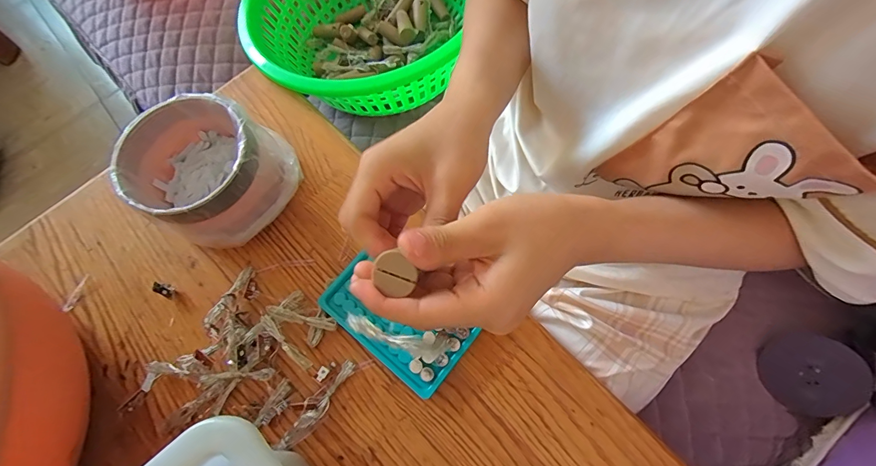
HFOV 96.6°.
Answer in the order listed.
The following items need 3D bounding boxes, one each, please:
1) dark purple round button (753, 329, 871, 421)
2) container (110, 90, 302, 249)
[{"bbox_3d":[0.379,0.143,0.398,0.081,0.017,0.079,-10,75,43],"label":"dark purple round button"},{"bbox_3d":[-0.213,-0.060,0.376,0.118,0.086,0.120,-1,71,2],"label":"container"}]

